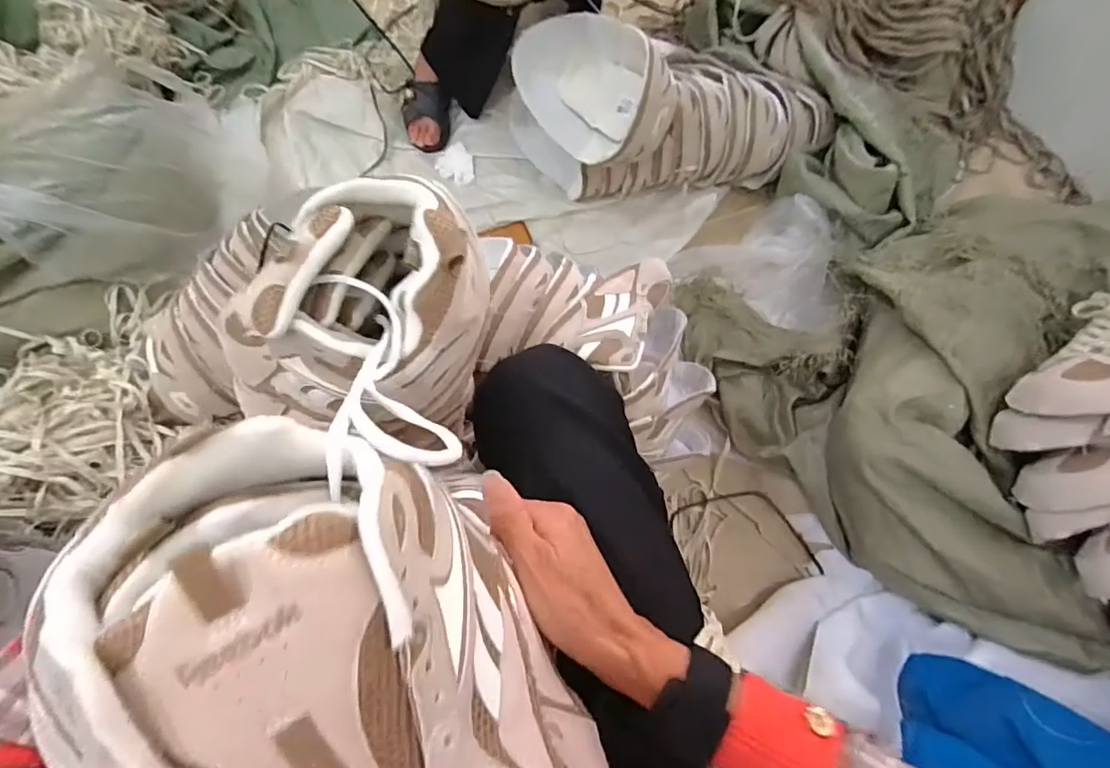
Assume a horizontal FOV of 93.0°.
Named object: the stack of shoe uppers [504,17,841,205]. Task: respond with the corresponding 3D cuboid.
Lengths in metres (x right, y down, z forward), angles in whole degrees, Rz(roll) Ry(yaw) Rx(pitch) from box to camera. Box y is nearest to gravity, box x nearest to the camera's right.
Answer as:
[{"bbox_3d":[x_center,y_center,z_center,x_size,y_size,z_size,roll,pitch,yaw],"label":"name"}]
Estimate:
[{"bbox_3d":[0.182,-0.485,0.885,0.469,0.257,0.308,-17,70,-5],"label":"stack of shoe uppers"}]

